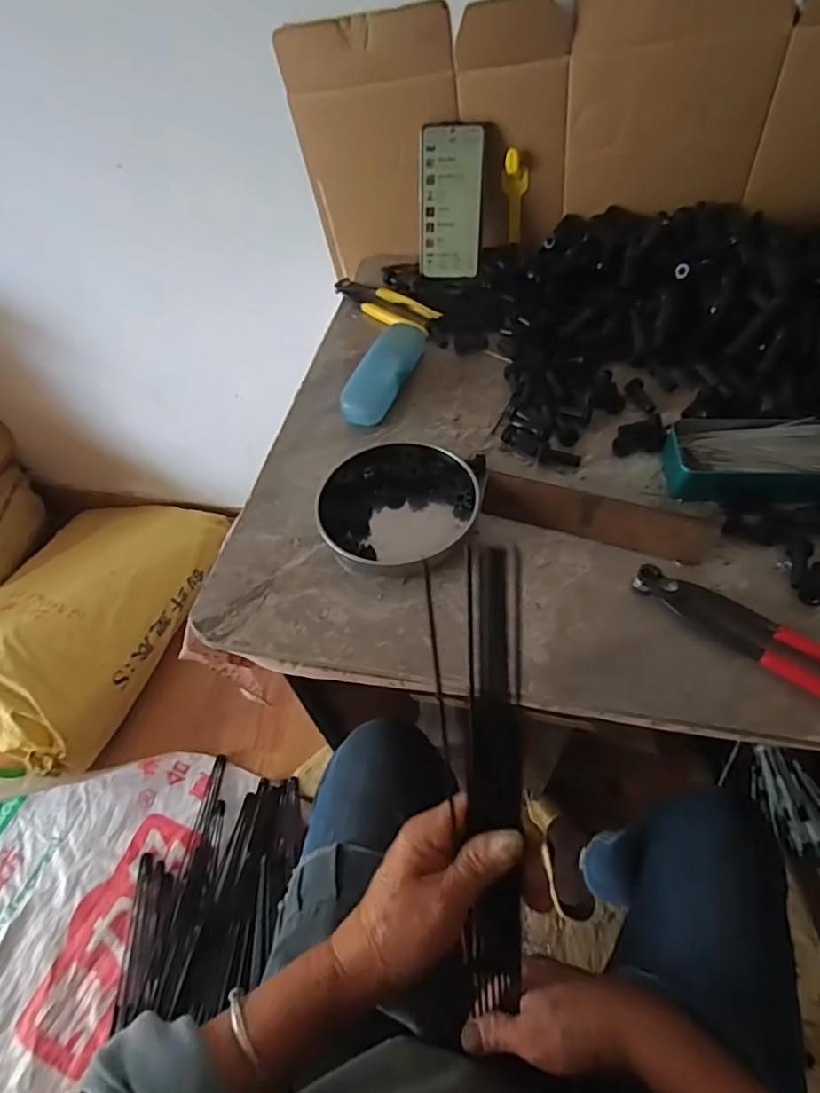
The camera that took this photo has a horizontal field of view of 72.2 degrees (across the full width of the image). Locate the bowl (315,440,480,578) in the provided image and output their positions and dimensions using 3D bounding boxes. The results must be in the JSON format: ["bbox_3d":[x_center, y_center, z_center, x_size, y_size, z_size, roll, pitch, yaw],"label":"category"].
[{"bbox_3d":[-0.015,-0.036,0.497,0.125,0.031,0.130,-3,54,4],"label":"bowl"}]

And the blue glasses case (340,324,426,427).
[{"bbox_3d":[-0.027,-0.185,0.607,0.048,0.033,0.151,16,57,17],"label":"blue glasses case"}]

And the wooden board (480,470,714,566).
[{"bbox_3d":[0.153,-0.026,0.474,0.183,0.024,0.032,14,56,15],"label":"wooden board"}]

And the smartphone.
[{"bbox_3d":[0.050,-0.413,0.680,0.074,0.157,0.012,5,31,9],"label":"smartphone"}]

